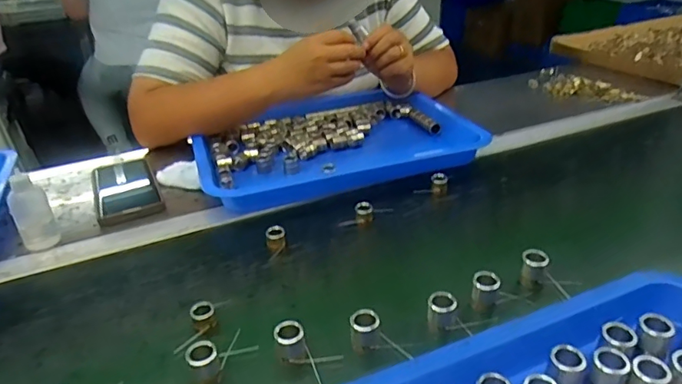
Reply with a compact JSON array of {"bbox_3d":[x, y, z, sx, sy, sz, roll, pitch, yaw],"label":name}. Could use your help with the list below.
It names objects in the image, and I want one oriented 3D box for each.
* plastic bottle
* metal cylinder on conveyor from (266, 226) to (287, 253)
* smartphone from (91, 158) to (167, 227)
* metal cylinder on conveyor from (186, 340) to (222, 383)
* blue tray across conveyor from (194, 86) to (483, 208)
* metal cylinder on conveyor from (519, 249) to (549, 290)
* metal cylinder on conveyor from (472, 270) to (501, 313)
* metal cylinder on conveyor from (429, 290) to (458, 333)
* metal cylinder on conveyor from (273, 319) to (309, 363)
[{"bbox_3d":[-0.333,0.022,0.548,0.035,0.083,0.032,-19,35,-27],"label":"plastic bottle"},{"bbox_3d":[-0.069,0.051,0.544,0.021,0.024,0.017,-5,31,-5],"label":"metal cylinder on conveyor"},{"bbox_3d":[-0.284,-0.006,0.670,0.076,0.017,0.176,-16,30,-22],"label":"smartphone"},{"bbox_3d":[-0.105,0.134,0.391,0.022,0.033,0.020,-13,32,-18],"label":"metal cylinder on conveyor"},{"bbox_3d":[-0.016,-0.071,0.744,0.380,0.042,0.302,-11,32,-16],"label":"blue tray across conveyor"},{"bbox_3d":[0.181,0.072,0.475,0.021,0.031,0.019,10,33,19],"label":"metal cylinder on conveyor"},{"bbox_3d":[0.128,0.089,0.450,0.022,0.034,0.019,8,32,16],"label":"metal cylinder on conveyor"},{"bbox_3d":[0.086,0.102,0.430,0.022,0.031,0.018,3,31,7],"label":"metal cylinder on conveyor"},{"bbox_3d":[-0.040,0.120,0.405,0.023,0.029,0.019,-8,31,-10],"label":"metal cylinder on conveyor"}]

